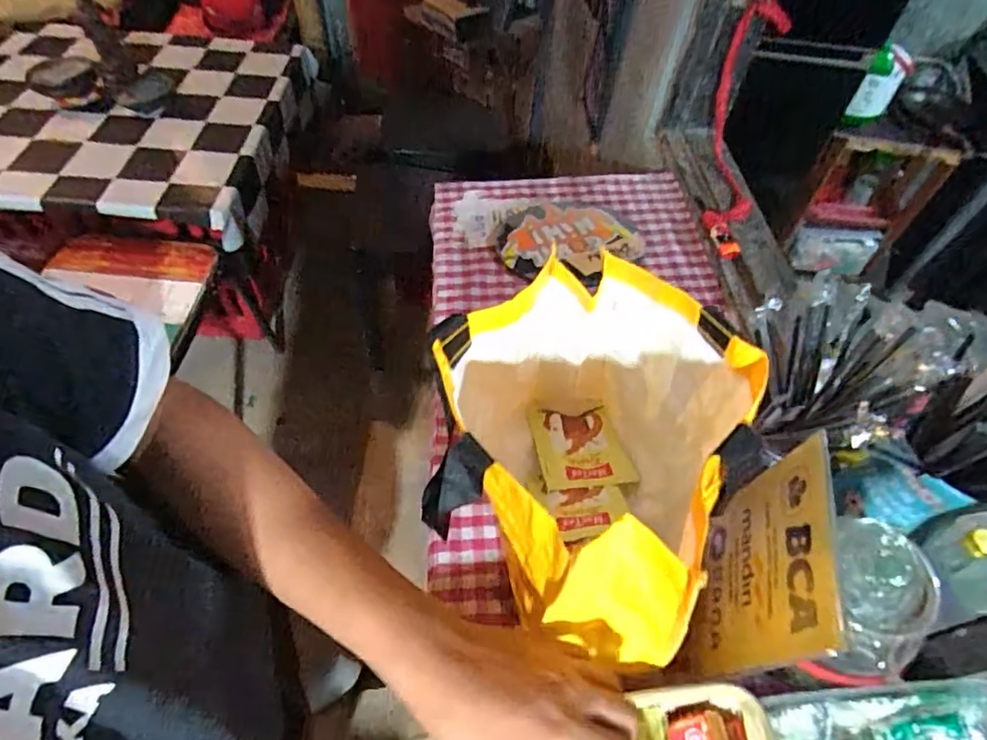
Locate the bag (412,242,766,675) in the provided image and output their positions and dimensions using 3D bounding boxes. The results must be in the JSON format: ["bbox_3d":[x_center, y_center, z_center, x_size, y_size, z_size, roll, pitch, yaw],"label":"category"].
[{"bbox_3d":[0.066,0.058,0.481,0.217,0.244,0.271,21,55,11],"label":"bag"}]

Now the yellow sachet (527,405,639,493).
[{"bbox_3d":[0.090,0.081,0.601,0.092,0.008,0.108,-5,42,-9],"label":"yellow sachet"}]

